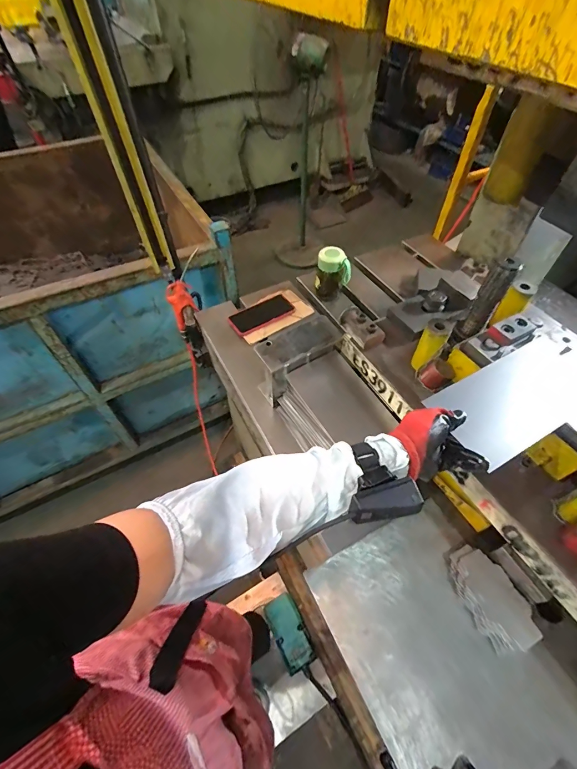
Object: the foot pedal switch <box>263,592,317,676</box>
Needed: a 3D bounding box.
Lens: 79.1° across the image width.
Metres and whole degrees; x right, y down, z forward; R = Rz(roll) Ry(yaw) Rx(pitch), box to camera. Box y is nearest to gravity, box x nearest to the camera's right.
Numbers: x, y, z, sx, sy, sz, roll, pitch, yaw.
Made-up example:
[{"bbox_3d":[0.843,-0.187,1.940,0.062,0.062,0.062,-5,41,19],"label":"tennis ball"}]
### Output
[{"bbox_3d":[0.004,0.785,1.098,0.101,0.044,0.213,-22,79,-16],"label":"foot pedal switch"}]

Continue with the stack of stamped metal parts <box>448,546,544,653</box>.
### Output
[{"bbox_3d":[0.288,0.308,0.507,0.070,0.043,0.129,-18,55,-14],"label":"stack of stamped metal parts"}]

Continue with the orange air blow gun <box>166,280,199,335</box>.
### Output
[{"bbox_3d":[-0.276,-0.201,0.923,0.067,0.139,0.052,-16,54,-12],"label":"orange air blow gun"}]

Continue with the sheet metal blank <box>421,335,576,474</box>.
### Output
[{"bbox_3d":[0.327,0.017,0.490,0.242,0.005,0.126,-25,56,-15],"label":"sheet metal blank"}]

